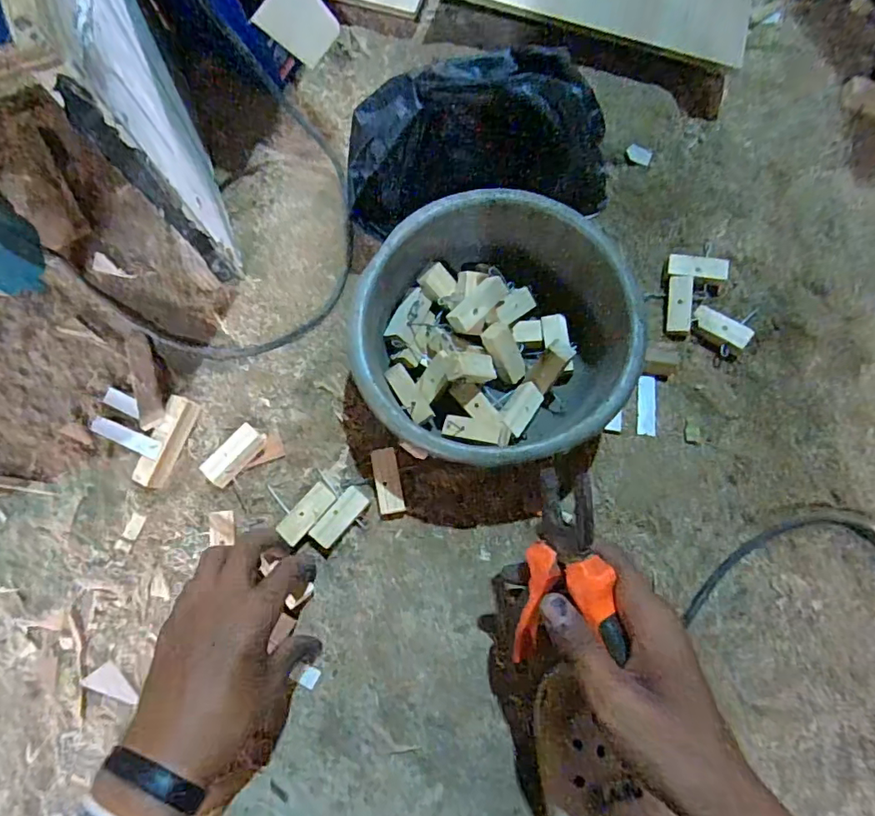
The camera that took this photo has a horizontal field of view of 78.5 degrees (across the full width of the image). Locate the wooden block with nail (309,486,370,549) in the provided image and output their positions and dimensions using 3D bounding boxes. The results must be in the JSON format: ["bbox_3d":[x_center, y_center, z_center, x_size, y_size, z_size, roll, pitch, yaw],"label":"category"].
[{"bbox_3d":[-0.078,0.089,0.434,0.022,0.016,0.051,40,81,7],"label":"wooden block with nail"}]

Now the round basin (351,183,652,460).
[{"bbox_3d":[0.043,-0.057,0.430,0.205,0.087,0.202,0,79,0],"label":"round basin"}]

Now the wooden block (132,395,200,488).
[{"bbox_3d":[-0.225,0.028,0.445,0.023,0.019,0.077,21,80,4],"label":"wooden block"}]

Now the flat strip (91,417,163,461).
[{"bbox_3d":[-0.263,0.025,0.451,0.079,0.004,0.015,18,68,20],"label":"flat strip"}]

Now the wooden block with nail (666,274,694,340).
[{"bbox_3d":[0.221,-0.092,0.489,0.021,0.010,0.058,5,79,1],"label":"wooden block with nail"}]

